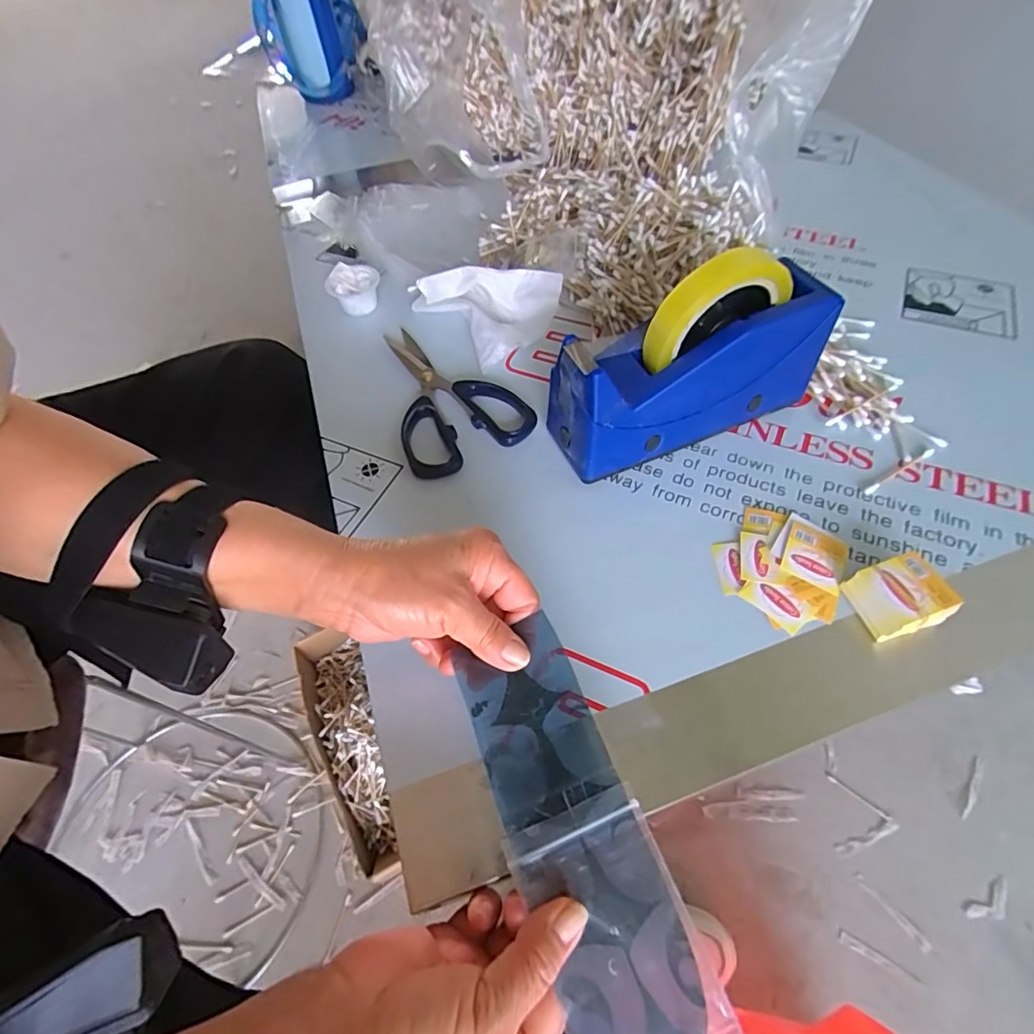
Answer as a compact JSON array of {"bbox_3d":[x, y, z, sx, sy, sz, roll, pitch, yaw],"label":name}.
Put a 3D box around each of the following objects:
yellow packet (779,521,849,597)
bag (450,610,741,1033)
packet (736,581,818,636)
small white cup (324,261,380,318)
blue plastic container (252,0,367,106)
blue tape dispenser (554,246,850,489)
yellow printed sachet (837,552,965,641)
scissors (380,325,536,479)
[{"bbox_3d":[0.202,0.027,0.356,0.040,0.004,0.045,25,60,19],"label":"yellow packet"},{"bbox_3d":[0.026,0.148,0.252,0.063,0.010,0.190,-21,62,-10],"label":"bag"},{"bbox_3d":[0.169,0.055,0.341,0.026,0.004,0.041,-39,62,-21],"label":"packet"},{"bbox_3d":[-0.165,-0.232,0.535,0.053,0.038,0.046,-16,56,-8],"label":"small white cup"},{"bbox_3d":[-0.332,-0.784,0.860,0.164,0.194,0.121,-12,55,-5],"label":"blue plastic container"},{"bbox_3d":[0.126,-0.115,0.381,0.196,0.138,0.060,-20,56,-10],"label":"blue tape dispenser"},{"bbox_3d":[0.238,0.050,0.327,0.045,0.024,0.043,-15,56,-7],"label":"yellow printed sachet"},{"bbox_3d":[-0.070,-0.113,0.463,0.109,0.018,0.174,-26,58,-14],"label":"scissors"}]

